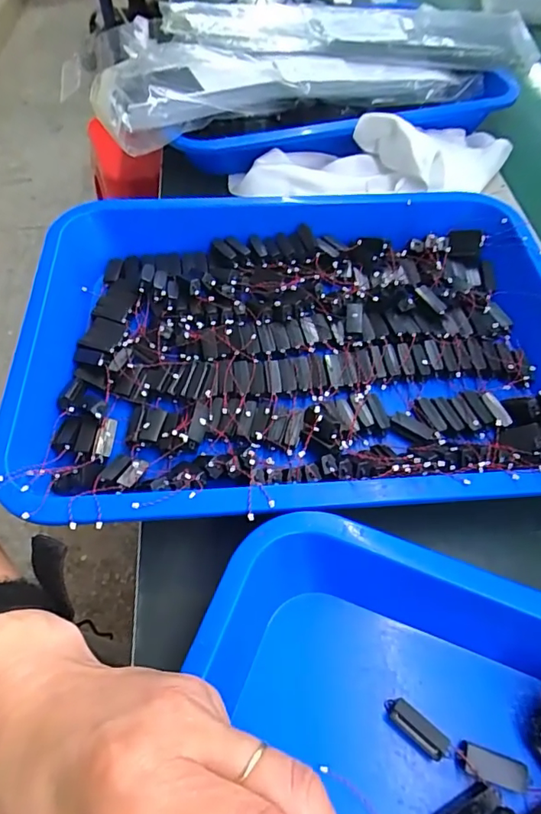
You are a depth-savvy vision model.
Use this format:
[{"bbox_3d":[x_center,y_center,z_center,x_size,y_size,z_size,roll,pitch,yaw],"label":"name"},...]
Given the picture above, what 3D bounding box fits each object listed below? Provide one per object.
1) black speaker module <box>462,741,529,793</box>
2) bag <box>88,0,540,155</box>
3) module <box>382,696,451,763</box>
[{"bbox_3d":[0.103,0.165,0.233,0.028,0.005,0.013,16,58,11],"label":"black speaker module"},{"bbox_3d":[0.055,-0.360,0.518,0.468,0.060,0.183,-12,57,-8],"label":"bag"},{"bbox_3d":[0.069,0.153,0.242,0.030,0.009,0.011,37,64,22],"label":"module"}]

